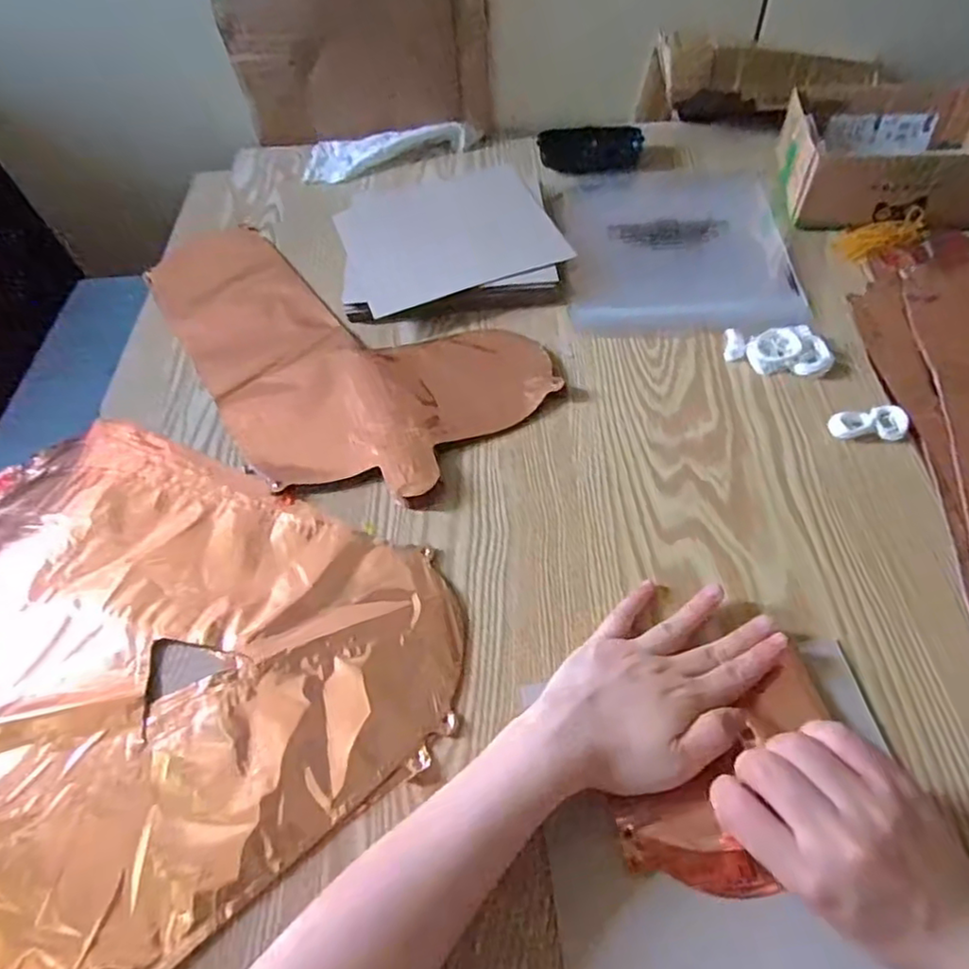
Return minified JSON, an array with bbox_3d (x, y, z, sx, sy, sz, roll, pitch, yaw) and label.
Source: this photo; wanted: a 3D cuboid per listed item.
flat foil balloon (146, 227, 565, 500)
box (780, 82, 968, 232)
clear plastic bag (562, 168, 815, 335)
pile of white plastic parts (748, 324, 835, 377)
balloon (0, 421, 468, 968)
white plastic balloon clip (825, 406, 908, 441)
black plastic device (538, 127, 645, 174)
[{"bbox_3d":[-0.152,-0.136,0.542,0.222,0.011,0.397,-39,62,-20],"label":"flat foil balloon"},{"bbox_3d":[0.380,-0.310,0.570,0.185,0.066,0.156,10,58,11],"label":"box"},{"bbox_3d":[0.179,-0.239,0.579,0.199,0.017,0.241,0,56,5],"label":"clear plastic bag"},{"bbox_3d":[0.240,-0.105,0.484,0.058,0.014,0.042,0,56,5],"label":"pile of white plastic parts"},{"bbox_3d":[-0.236,0.090,0.400,0.341,0.014,0.385,-35,60,-17],"label":"balloon"},{"bbox_3d":[0.280,-0.045,0.445,0.051,0.010,0.027,2,57,6],"label":"white plastic balloon clip"},{"bbox_3d":[0.117,-0.371,0.676,0.112,0.020,0.053,1,56,6],"label":"black plastic device"}]

